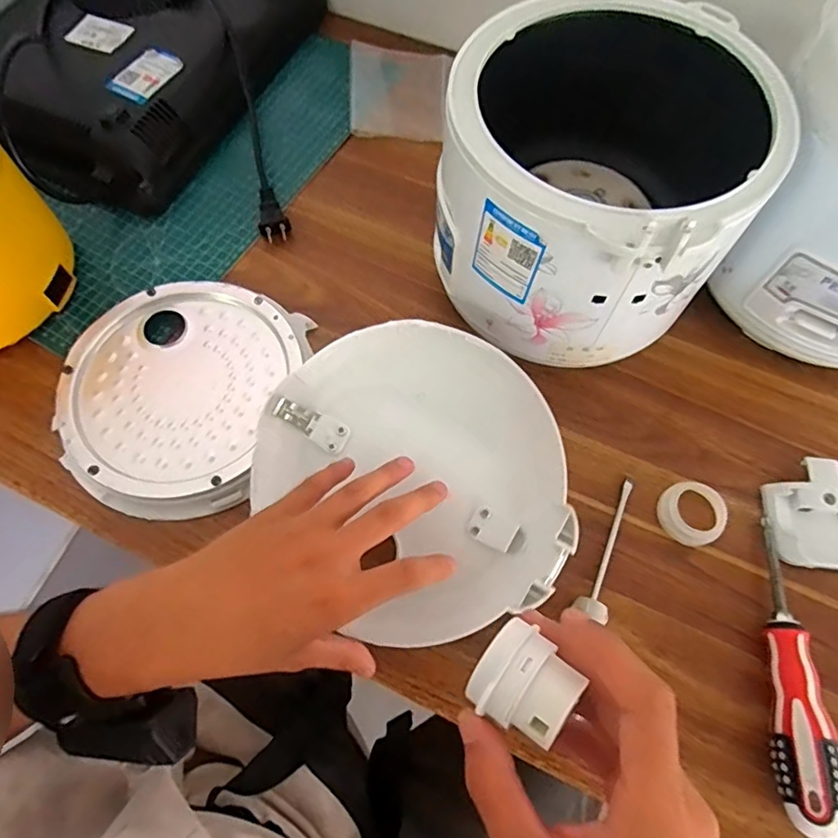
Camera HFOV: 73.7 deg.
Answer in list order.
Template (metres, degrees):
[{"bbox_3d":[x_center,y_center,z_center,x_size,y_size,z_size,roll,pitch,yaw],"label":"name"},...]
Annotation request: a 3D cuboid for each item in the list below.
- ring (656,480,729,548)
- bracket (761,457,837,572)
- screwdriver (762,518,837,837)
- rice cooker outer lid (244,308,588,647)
[{"bbox_3d":[0.197,0.068,0.404,0.045,0.016,0.042,1,67,-2],"label":"ring"},{"bbox_3d":[0.292,0.069,0.405,0.072,0.021,0.076,7,67,1],"label":"bracket"},{"bbox_3d":[0.232,0.156,0.356,0.032,0.036,0.177,4,67,0],"label":"screwdriver"},{"bbox_3d":[0.001,0.035,0.373,0.182,0.037,0.210,-44,84,1],"label":"rice cooker outer lid"}]

